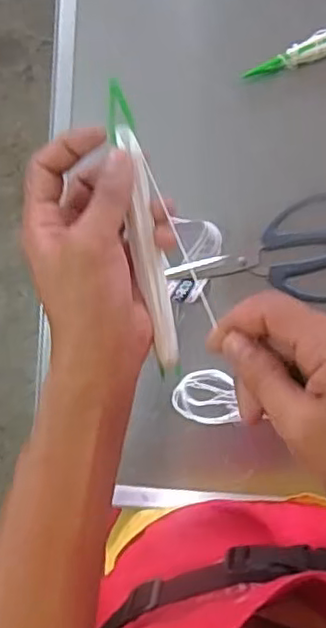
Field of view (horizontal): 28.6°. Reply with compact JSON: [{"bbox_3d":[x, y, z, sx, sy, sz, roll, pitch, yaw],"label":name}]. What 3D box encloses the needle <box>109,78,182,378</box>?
[{"bbox_3d":[-0.011,-0.047,0.376,0.016,0.011,0.169,-11,96,-2],"label":"needle"}]

